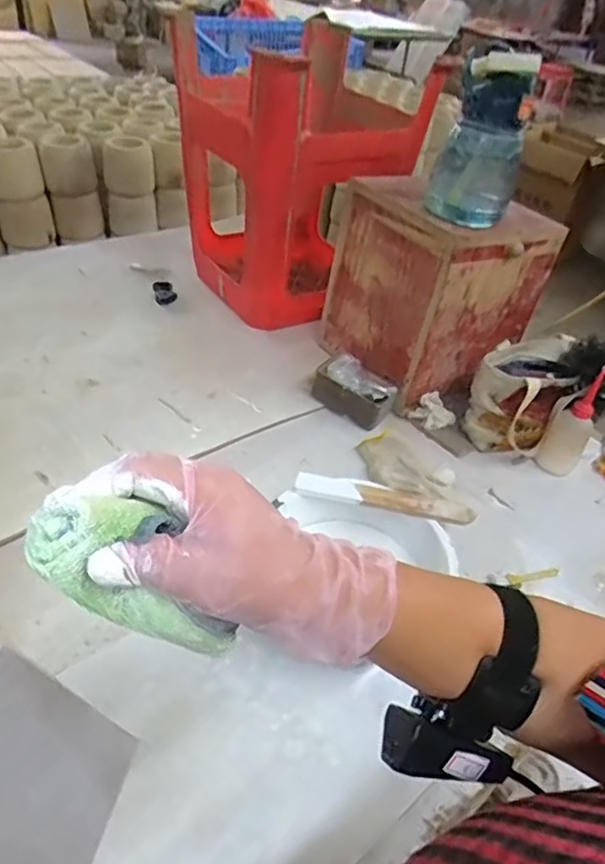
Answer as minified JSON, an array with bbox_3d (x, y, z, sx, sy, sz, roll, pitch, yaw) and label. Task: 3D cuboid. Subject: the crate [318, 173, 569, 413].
[{"bbox_3d":[0.205,-0.253,1.009,0.235,0.275,0.290,-25,50,-33],"label":"crate"}]

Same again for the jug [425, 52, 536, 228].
[{"bbox_3d":[0.243,-0.391,0.818,0.112,0.181,0.115,14,40,8],"label":"jug"}]

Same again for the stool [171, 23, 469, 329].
[{"bbox_3d":[-0.014,-0.475,1.150,0.388,0.451,0.420,-16,45,-25],"label":"stool"}]

